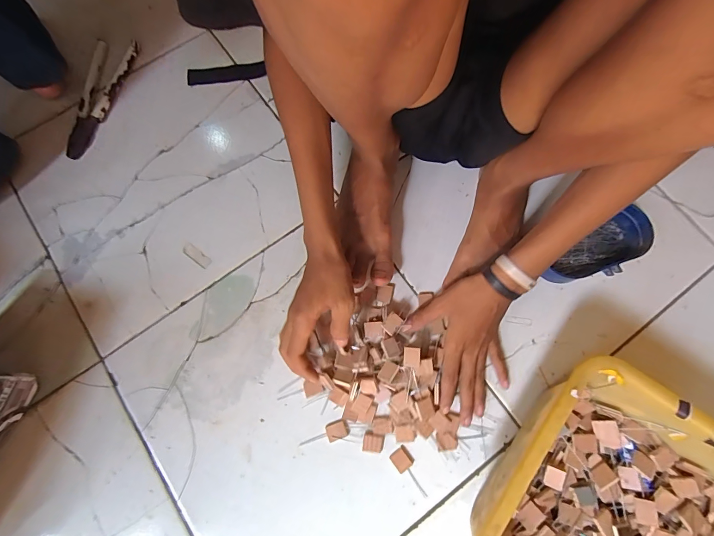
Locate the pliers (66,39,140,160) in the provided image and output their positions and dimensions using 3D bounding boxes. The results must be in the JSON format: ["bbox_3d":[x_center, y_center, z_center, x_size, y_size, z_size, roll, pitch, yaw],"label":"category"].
[{"bbox_3d":[-0.414,-0.280,0.576,0.068,0.010,0.218,4,75,0],"label":"pliers"}]

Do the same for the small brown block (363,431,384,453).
[{"bbox_3d":[0.020,0.220,0.446,0.025,0.004,0.023,8,75,1],"label":"small brown block"}]

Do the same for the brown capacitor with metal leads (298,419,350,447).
[{"bbox_3d":[-0.042,0.213,0.448,0.065,0.004,0.021,-20,76,-6],"label":"brown capacitor with metal leads"}]

